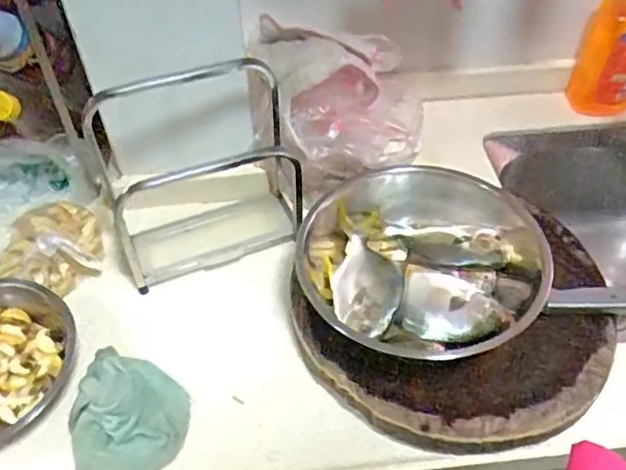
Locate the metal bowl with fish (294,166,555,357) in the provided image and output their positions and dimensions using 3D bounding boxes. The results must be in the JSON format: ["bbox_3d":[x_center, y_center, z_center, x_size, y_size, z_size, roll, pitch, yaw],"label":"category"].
[{"bbox_3d":[0.120,0.040,0.666,0.256,0.084,0.241,-1,49,1],"label":"metal bowl with fish"}]

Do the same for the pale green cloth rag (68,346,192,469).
[{"bbox_3d":[-0.199,0.178,0.637,0.119,0.040,0.154,-17,51,-13],"label":"pale green cloth rag"}]

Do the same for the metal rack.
[{"bbox_3d":[-0.144,-0.094,0.746,0.233,0.235,0.182,-14,50,-11],"label":"metal rack"}]

